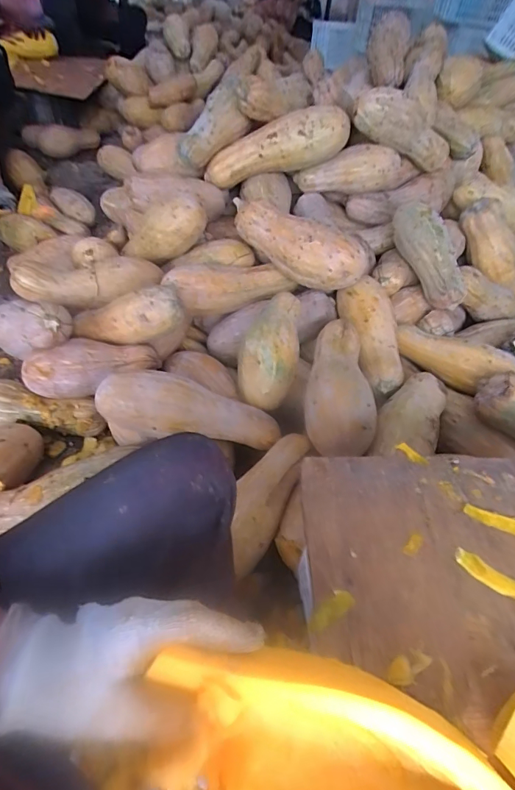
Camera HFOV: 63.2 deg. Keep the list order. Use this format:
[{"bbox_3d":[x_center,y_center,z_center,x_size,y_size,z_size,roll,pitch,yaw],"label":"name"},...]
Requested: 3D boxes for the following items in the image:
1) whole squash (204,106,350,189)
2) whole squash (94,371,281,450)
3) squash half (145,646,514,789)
[{"bbox_3d":[0.043,-0.633,1.094,0.386,0.127,0.105,-10,44,18],"label":"whole squash"},{"bbox_3d":[-0.130,0.032,0.803,0.350,0.110,0.104,7,47,-1],"label":"whole squash"},{"bbox_3d":[0.052,0.242,0.276,0.253,0.091,0.099,34,49,-6],"label":"squash half"}]

